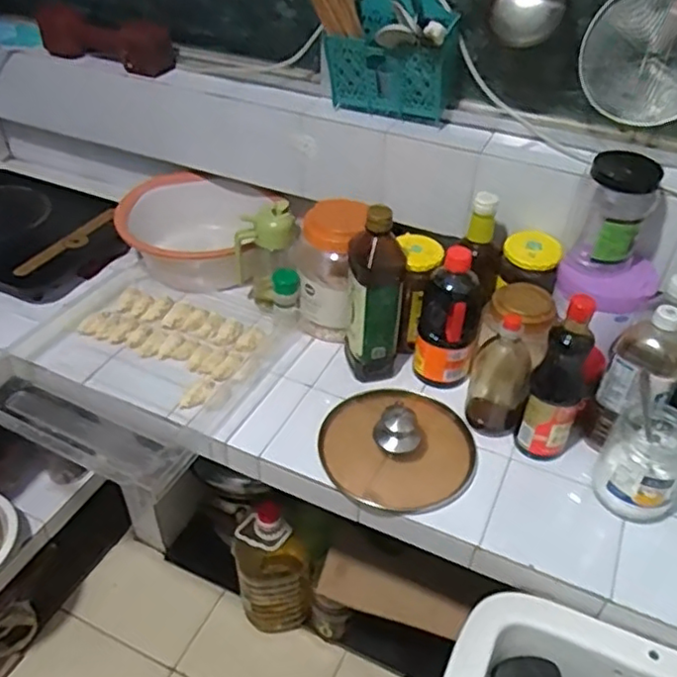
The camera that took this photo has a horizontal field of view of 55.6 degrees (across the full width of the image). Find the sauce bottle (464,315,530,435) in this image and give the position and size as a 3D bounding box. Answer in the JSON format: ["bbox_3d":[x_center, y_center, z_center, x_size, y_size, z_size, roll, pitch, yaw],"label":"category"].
[{"bbox_3d":[0.217,0.047,0.858,0.071,0.169,0.065,10,41,9],"label":"sauce bottle"}]

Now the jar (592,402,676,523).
[{"bbox_3d":[0.368,0.155,0.775,0.097,0.120,0.092,1,41,-1],"label":"jar"}]

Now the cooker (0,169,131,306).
[{"bbox_3d":[-0.587,-0.213,1.184,0.396,0.061,0.294,18,43,18],"label":"cooker"}]

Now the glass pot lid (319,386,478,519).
[{"bbox_3d":[0.085,0.123,0.854,0.202,0.081,0.197,1,41,-1],"label":"glass pot lid"}]

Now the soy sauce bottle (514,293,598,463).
[{"bbox_3d":[0.278,0.051,0.808,0.071,0.242,0.070,21,44,20],"label":"soy sauce bottle"}]

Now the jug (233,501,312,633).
[{"bbox_3d":[-0.132,0.454,1.302,0.141,0.340,0.135,-6,41,-10],"label":"jug"}]

